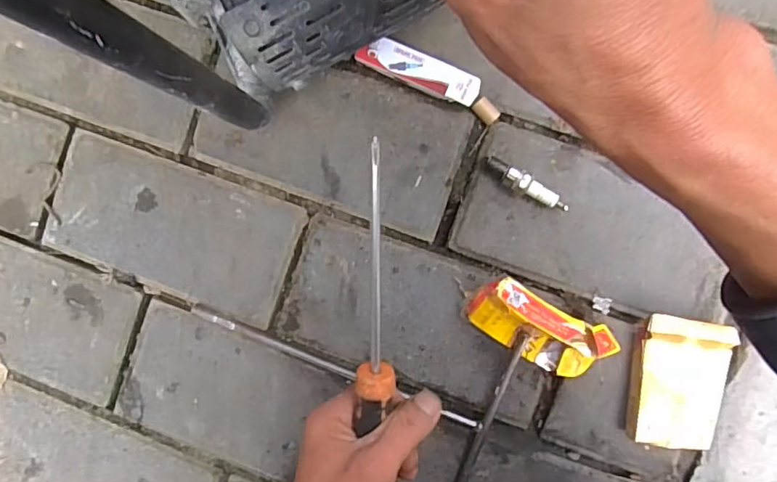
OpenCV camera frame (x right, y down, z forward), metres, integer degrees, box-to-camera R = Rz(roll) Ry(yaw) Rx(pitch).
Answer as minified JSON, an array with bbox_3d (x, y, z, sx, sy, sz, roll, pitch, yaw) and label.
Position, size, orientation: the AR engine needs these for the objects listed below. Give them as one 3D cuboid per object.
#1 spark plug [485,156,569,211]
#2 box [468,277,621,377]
[{"bbox_3d":[0.113,-0.046,0.445,0.075,0.020,0.017,35,95,4],"label":"spark plug"},{"bbox_3d":[0.119,0.071,0.433,0.107,0.051,0.052,27,94,5],"label":"box"}]

